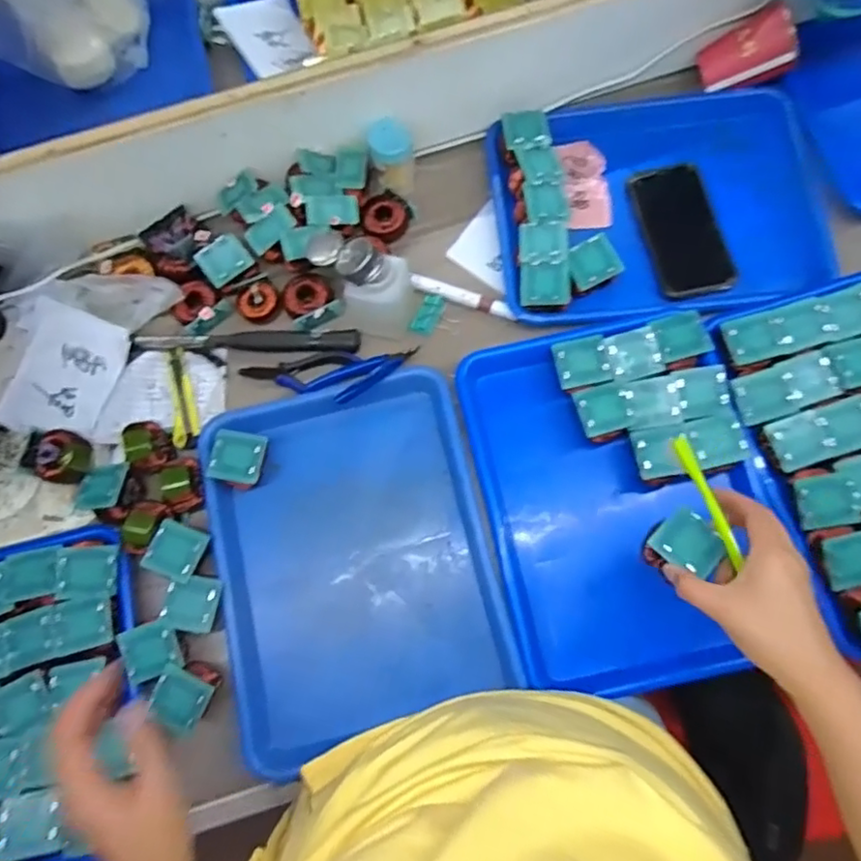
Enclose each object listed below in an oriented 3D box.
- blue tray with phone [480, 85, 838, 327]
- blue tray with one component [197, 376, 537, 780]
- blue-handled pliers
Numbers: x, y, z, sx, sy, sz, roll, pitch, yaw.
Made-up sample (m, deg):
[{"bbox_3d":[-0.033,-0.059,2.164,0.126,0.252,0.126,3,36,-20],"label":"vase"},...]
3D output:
[{"bbox_3d":[0.237,-0.241,0.646,0.335,0.066,0.266,-5,75,2],"label":"blue tray with phone"},{"bbox_3d":[-0.071,0.112,0.562,0.244,0.031,0.320,-13,75,-1],"label":"blue tray with one component"},{"bbox_3d":[-0.102,-0.056,0.603,0.170,0.018,0.053,-4,75,2],"label":"blue-handled pliers"}]

